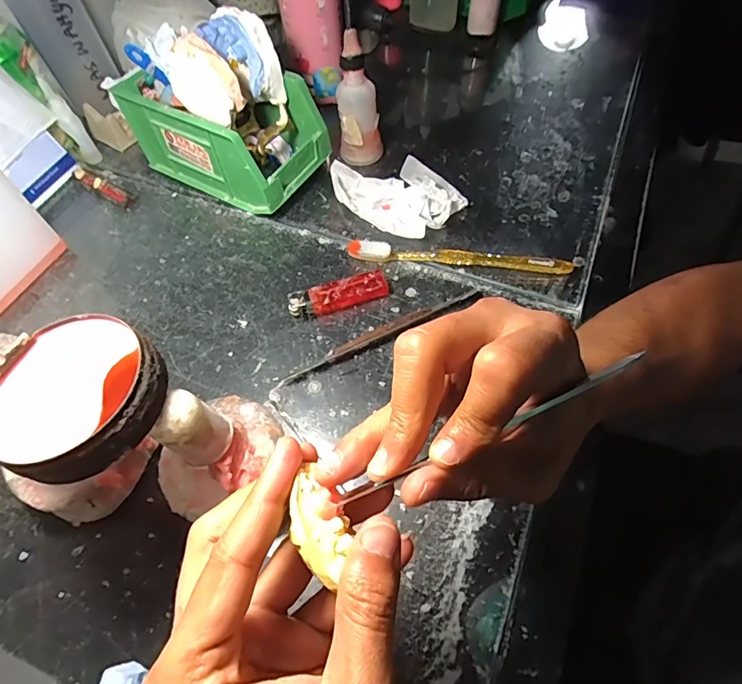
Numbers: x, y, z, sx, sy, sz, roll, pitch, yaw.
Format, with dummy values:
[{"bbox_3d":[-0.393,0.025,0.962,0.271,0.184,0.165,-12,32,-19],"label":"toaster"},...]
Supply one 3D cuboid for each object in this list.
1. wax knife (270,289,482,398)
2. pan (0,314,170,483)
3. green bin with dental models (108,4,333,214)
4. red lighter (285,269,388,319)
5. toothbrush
[{"bbox_3d":[0.007,-0.005,0.361,0.185,0.012,0.011,-25,62,-12],"label":"wax knife"},{"bbox_3d":[-0.128,0.022,0.201,0.068,0.014,0.071,18,62,13],"label":"pan"},{"bbox_3d":[-0.138,-0.215,0.426,0.166,0.131,0.093,26,64,17],"label":"green bin with dental models"},{"bbox_3d":[-0.027,-0.038,0.382,0.081,0.014,0.023,-18,61,-8],"label":"red lighter"},{"bbox_3d":[0.075,-0.072,0.393,0.187,0.021,0.010,5,60,6],"label":"toothbrush"}]

